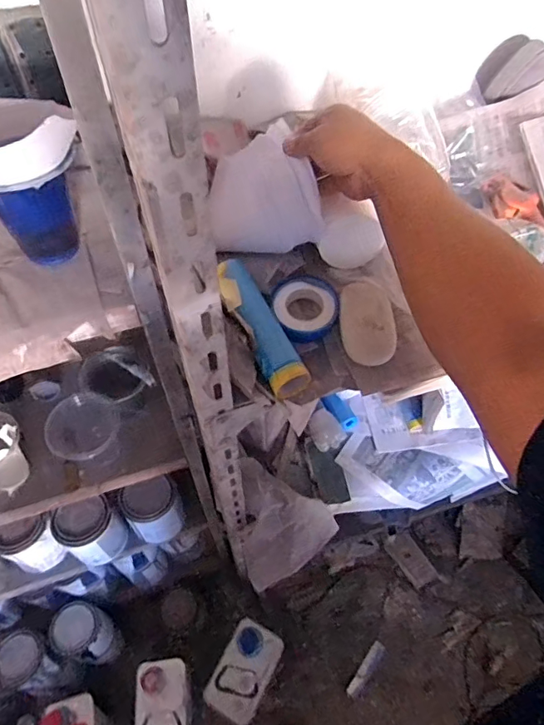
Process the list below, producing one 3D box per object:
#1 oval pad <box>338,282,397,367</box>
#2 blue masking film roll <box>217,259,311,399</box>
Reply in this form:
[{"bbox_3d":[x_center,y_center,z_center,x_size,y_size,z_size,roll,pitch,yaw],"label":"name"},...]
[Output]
[{"bbox_3d":[0.098,-0.041,0.483,0.054,0.020,0.093,-8,67,8],"label":"oval pad"},{"bbox_3d":[-0.014,-0.039,0.480,0.043,0.041,0.157,-21,58,-15],"label":"blue masking film roll"}]

